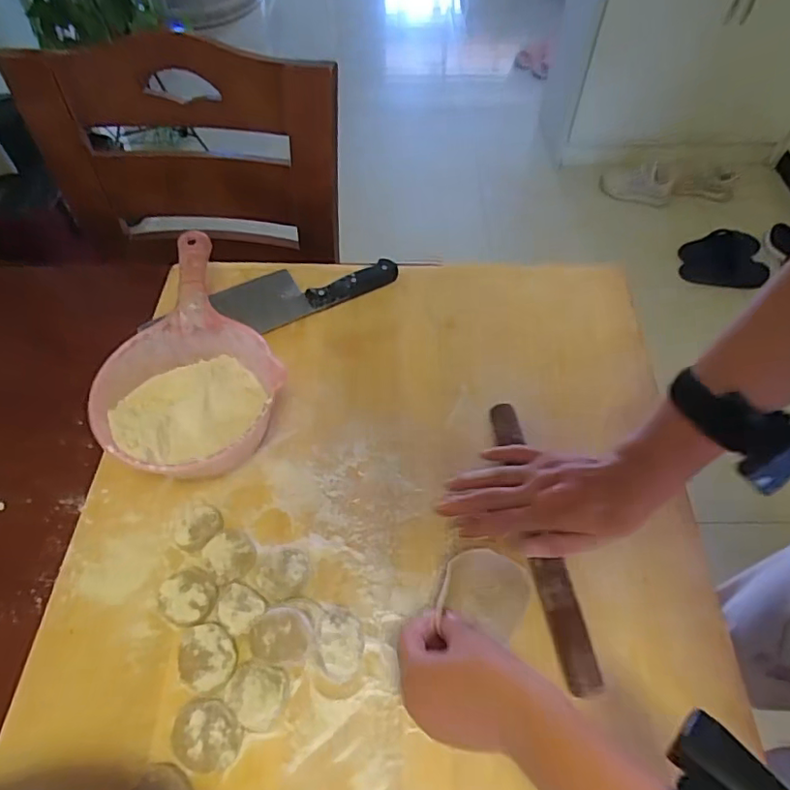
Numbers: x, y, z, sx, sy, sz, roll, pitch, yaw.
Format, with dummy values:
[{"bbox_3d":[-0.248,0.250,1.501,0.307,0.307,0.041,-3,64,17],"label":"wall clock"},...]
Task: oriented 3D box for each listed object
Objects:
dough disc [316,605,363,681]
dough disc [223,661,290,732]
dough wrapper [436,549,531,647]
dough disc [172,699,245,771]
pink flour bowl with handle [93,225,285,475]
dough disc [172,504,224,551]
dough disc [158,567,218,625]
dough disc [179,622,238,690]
[{"bbox_3d":[-0.042,0.191,0.416,0.033,0.017,0.052,3,56,3],"label":"dough disc"},{"bbox_3d":[-0.102,0.220,0.400,0.040,0.016,0.046,-40,64,-23],"label":"dough disc"},{"bbox_3d":[0.073,0.159,0.433,0.068,0.013,0.068,18,60,5],"label":"dough wrapper"},{"bbox_3d":[-0.134,0.242,0.383,0.048,0.013,0.042,2,56,2],"label":"dough disc"},{"bbox_3d":[-0.191,-0.029,0.524,0.157,0.094,0.257,-12,56,-8],"label":"pink flour bowl with handle"},{"bbox_3d":[-0.172,0.115,0.468,0.037,0.016,0.041,33,62,21],"label":"dough disc"},{"bbox_3d":[-0.167,0.162,0.438,0.044,0.014,0.044,0,56,0],"label":"dough disc"},{"bbox_3d":[-0.145,0.201,0.413,0.043,0.012,0.045,0,56,0],"label":"dough disc"}]

